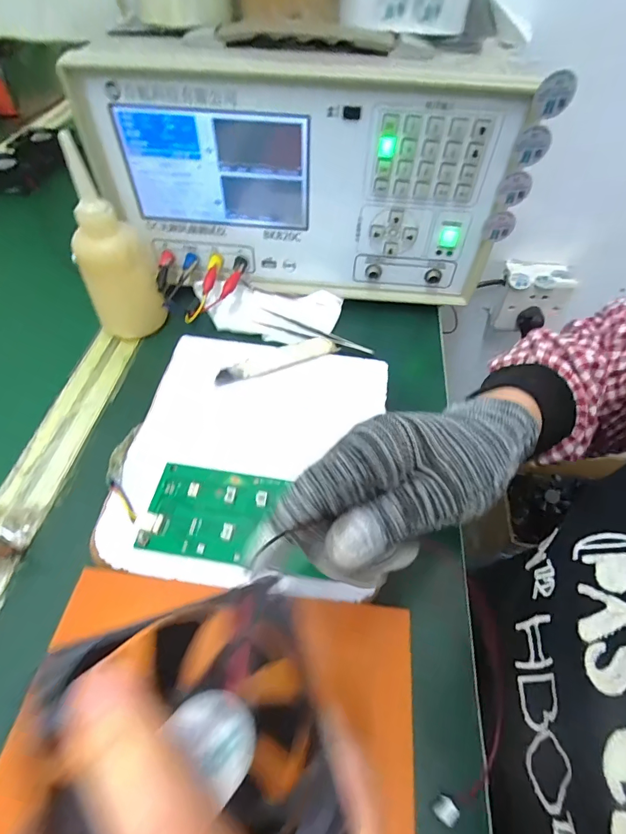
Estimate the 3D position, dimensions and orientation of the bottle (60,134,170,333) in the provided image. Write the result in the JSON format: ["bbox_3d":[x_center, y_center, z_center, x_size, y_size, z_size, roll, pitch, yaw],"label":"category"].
[{"bbox_3d":[-0.180,-0.147,0.361,0.062,0.145,0.068,-22,54,-15],"label":"bottle"}]

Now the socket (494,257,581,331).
[{"bbox_3d":[0.312,-0.178,0.594,0.090,0.080,0.068,7,52,7],"label":"socket"}]

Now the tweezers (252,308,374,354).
[{"bbox_3d":[0.000,-0.081,0.397,0.115,0.014,0.021,20,55,17],"label":"tweezers"}]

